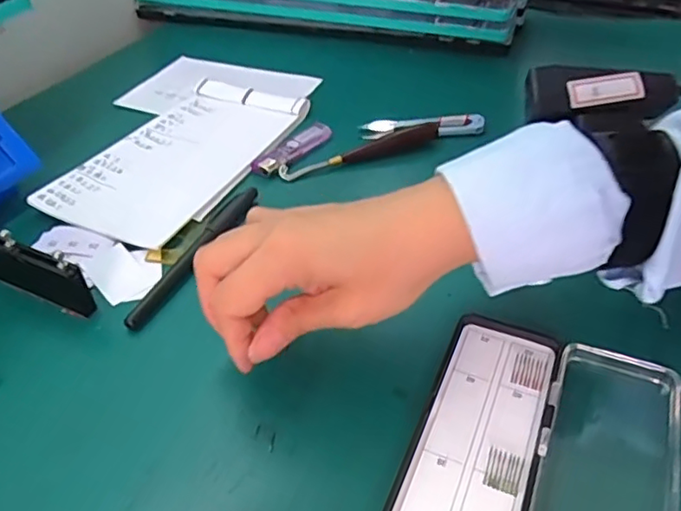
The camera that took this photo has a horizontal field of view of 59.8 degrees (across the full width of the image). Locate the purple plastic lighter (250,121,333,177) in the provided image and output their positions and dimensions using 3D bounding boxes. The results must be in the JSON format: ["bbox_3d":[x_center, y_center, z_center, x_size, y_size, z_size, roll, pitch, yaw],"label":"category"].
[{"bbox_3d":[-0.038,-0.086,0.472,0.025,0.012,0.077,25,48,27],"label":"purple plastic lighter"}]

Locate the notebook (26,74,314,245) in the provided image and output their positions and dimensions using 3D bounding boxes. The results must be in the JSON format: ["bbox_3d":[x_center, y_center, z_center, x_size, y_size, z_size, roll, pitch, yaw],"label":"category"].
[{"bbox_3d":[-0.122,-0.085,0.473,0.116,0.011,0.214,15,44,18],"label":"notebook"}]

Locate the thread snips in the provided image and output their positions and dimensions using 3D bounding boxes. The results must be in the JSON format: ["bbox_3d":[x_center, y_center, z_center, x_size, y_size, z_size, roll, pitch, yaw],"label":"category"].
[{"bbox_3d":[0.069,-0.110,0.492,0.099,0.011,0.022,0,41,2],"label":"thread snips"}]

